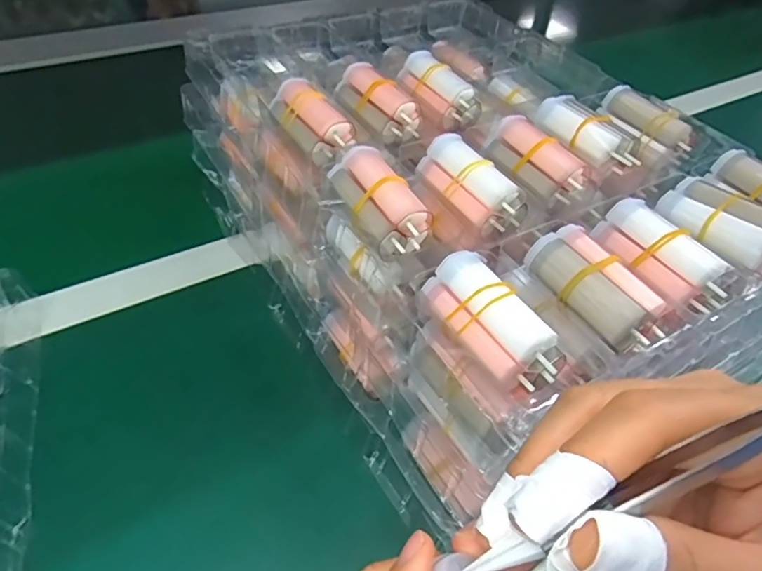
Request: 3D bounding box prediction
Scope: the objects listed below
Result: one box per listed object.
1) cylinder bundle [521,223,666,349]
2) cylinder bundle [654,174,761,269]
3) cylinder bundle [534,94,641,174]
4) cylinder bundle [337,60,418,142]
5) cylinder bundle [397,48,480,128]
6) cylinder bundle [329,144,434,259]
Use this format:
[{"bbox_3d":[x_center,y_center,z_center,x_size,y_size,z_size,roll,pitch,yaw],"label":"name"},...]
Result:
[{"bbox_3d":[0.101,-0.001,0.254,0.029,0.016,0.065,-21,52,-24],"label":"cylinder bundle"},{"bbox_3d":[0.183,-0.034,0.283,0.027,0.022,0.067,-22,53,-24],"label":"cylinder bundle"},{"bbox_3d":[0.134,-0.101,0.351,0.030,0.020,0.071,-21,52,-23],"label":"cylinder bundle"},{"bbox_3d":[-0.004,-0.126,0.365,0.029,0.023,0.066,-31,57,-30],"label":"cylinder bundle"},{"bbox_3d":[0.040,-0.144,0.391,0.028,0.028,0.068,-25,54,-26],"label":"cylinder bundle"},{"bbox_3d":[-0.001,-0.047,0.292,0.032,0.025,0.064,-19,52,-22],"label":"cylinder bundle"}]

